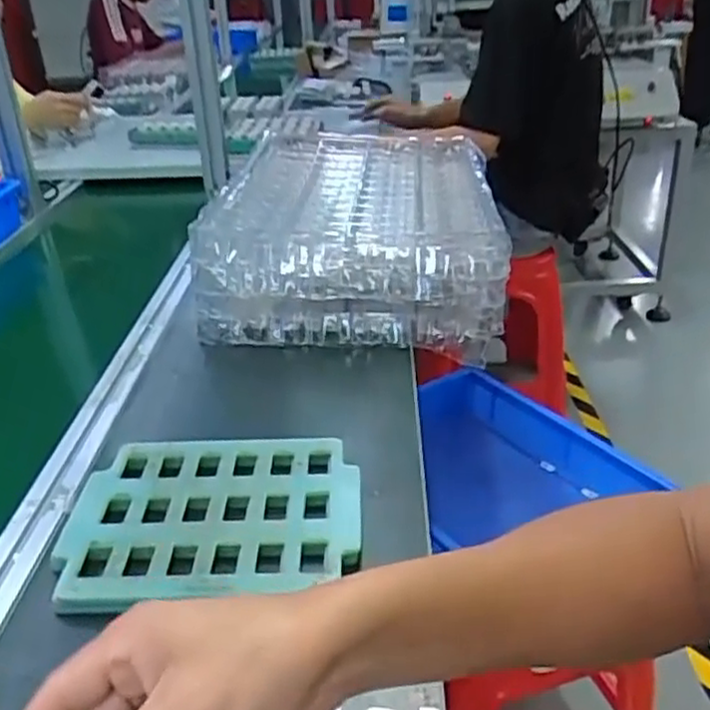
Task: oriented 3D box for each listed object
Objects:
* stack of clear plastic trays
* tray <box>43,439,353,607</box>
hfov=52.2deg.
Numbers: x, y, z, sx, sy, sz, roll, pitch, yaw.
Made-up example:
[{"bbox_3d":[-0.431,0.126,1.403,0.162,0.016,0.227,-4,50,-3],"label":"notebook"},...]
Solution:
[{"bbox_3d":[0.011,-0.185,1.016,0.349,0.126,0.512,0,29,5],"label":"stack of clear plastic trays"},{"bbox_3d":[-0.107,0.124,0.571,0.219,0.025,0.176,-2,29,2],"label":"tray"}]

